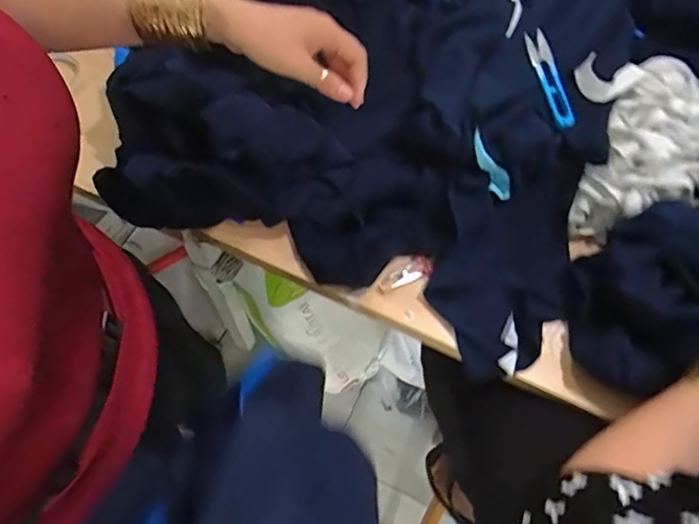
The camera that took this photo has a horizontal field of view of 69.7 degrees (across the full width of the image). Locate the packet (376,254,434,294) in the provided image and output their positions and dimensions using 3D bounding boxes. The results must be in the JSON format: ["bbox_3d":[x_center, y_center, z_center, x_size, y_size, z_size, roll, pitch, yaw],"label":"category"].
[{"bbox_3d":[0.064,0.015,0.592,0.071,0.015,0.025,-24,67,-15],"label":"packet"}]

